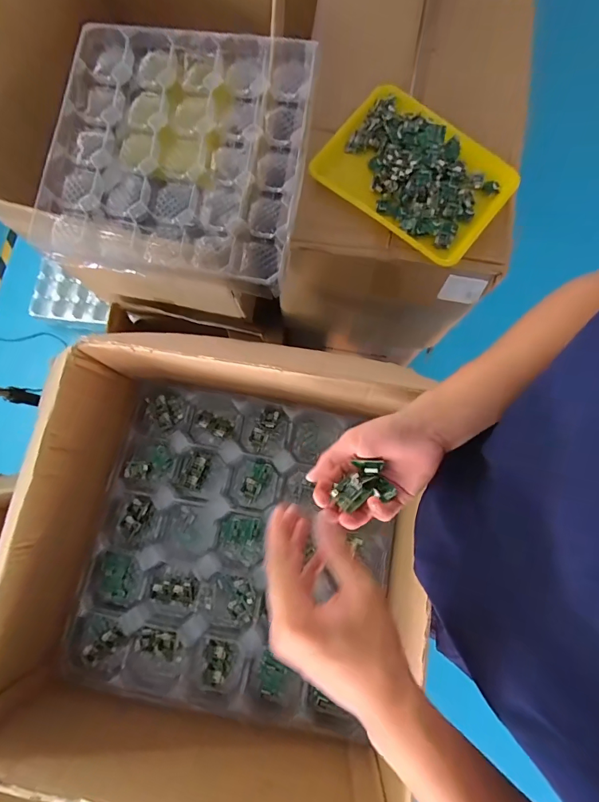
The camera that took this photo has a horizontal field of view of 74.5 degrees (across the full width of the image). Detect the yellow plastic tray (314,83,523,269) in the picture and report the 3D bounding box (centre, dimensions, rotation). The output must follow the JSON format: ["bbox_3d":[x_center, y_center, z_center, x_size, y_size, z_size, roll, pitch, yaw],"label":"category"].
[{"bbox_3d":[0.216,-0.428,0.741,0.337,0.042,0.241,36,81,8],"label":"yellow plastic tray"}]

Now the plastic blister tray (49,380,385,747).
[{"bbox_3d":[-0.084,0.194,0.555,0.396,0.067,0.398,11,79,4],"label":"plastic blister tray"}]

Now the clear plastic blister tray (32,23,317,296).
[{"bbox_3d":[-0.203,-0.395,0.646,0.402,0.062,0.390,9,88,2],"label":"clear plastic blister tray"}]

